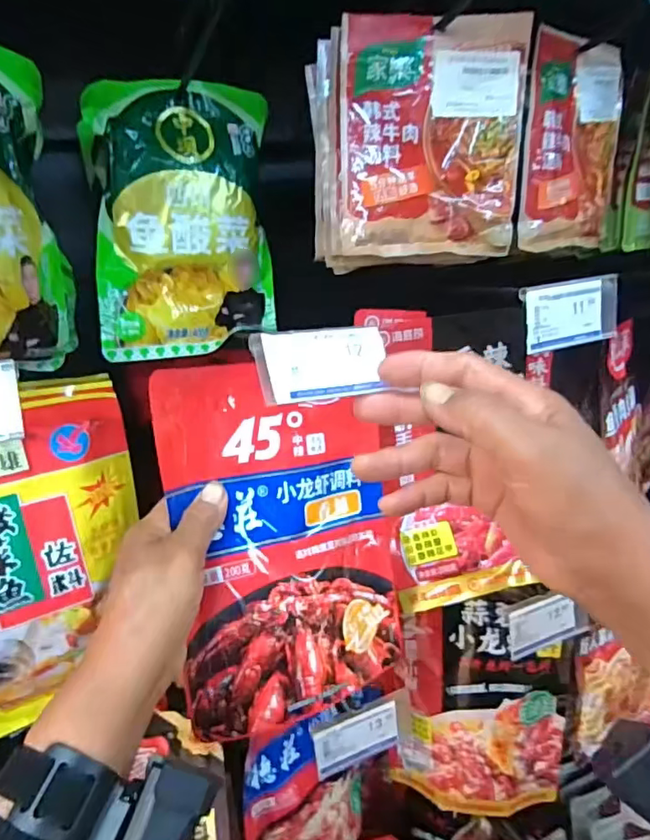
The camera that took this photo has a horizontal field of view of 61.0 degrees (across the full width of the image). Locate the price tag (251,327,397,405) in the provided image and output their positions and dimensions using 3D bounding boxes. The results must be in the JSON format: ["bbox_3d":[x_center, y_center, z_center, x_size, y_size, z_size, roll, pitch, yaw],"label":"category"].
[{"bbox_3d":[0.000,-0.032,0.314,0.078,0.042,0.006,-7,-15,-21],"label":"price tag"}]

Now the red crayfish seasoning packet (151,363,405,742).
[{"bbox_3d":[-0.024,0.087,0.413,0.174,0.254,0.020,-7,-2,-29],"label":"red crayfish seasoning packet"}]

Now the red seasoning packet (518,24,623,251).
[{"bbox_3d":[0.206,-0.222,0.449,0.138,0.151,0.018,-19,22,-33],"label":"red seasoning packet"}]

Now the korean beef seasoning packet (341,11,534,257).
[{"bbox_3d":[0.077,-0.197,0.391,0.128,0.148,0.012,-4,18,-1],"label":"korean beef seasoning packet"}]

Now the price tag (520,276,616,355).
[{"bbox_3d":[0.168,-0.072,0.373,0.080,0.042,0.010,-10,19,-19],"label":"price tag"}]

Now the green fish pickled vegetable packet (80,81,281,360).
[{"bbox_3d":[-0.118,-0.164,0.460,0.148,0.205,0.030,-10,19,-20],"label":"green fish pickled vegetable packet"}]

